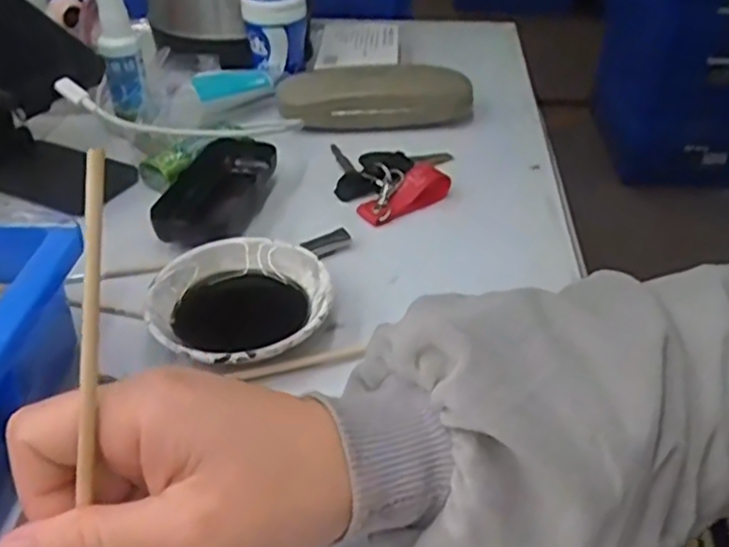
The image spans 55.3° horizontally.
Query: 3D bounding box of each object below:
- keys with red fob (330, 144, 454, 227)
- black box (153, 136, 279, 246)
[{"bbox_3d":[0.021,-0.070,0.484,0.082,0.020,0.094,-1,37,-2],"label":"keys with red fob"},{"bbox_3d":[-0.095,-0.053,0.458,0.055,0.026,0.105,6,37,7],"label":"black box"}]

